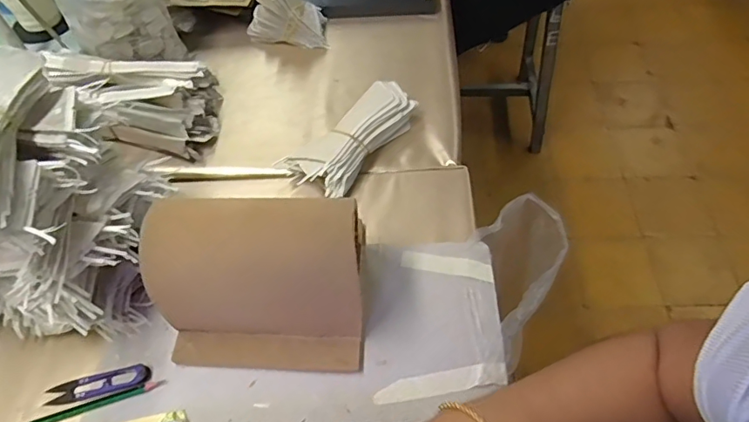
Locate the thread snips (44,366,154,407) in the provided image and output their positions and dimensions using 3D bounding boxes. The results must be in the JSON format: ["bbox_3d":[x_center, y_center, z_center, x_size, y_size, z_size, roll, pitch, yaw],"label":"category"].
[{"bbox_3d":[-0.268,0.169,0.482,0.098,0.009,0.024,-11,58,-2],"label":"thread snips"}]

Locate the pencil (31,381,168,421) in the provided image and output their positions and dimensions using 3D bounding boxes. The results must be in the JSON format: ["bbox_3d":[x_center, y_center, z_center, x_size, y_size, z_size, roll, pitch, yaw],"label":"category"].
[{"bbox_3d":[-0.274,0.186,0.470,0.148,0.004,0.009,-16,59,-6],"label":"pencil"}]

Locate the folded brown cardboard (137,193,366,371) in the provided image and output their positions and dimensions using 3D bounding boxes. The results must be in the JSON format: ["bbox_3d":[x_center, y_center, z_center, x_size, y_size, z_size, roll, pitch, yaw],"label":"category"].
[{"bbox_3d":[-0.106,0.053,0.465,0.180,0.140,0.149,1,59,4],"label":"folded brown cardboard"}]

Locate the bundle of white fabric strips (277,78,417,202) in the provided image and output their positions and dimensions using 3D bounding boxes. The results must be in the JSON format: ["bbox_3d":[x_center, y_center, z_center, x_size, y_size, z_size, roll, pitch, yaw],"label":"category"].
[{"bbox_3d":[-0.024,-0.102,0.619,0.088,0.043,0.164,30,65,20],"label":"bundle of white fabric strips"}]

